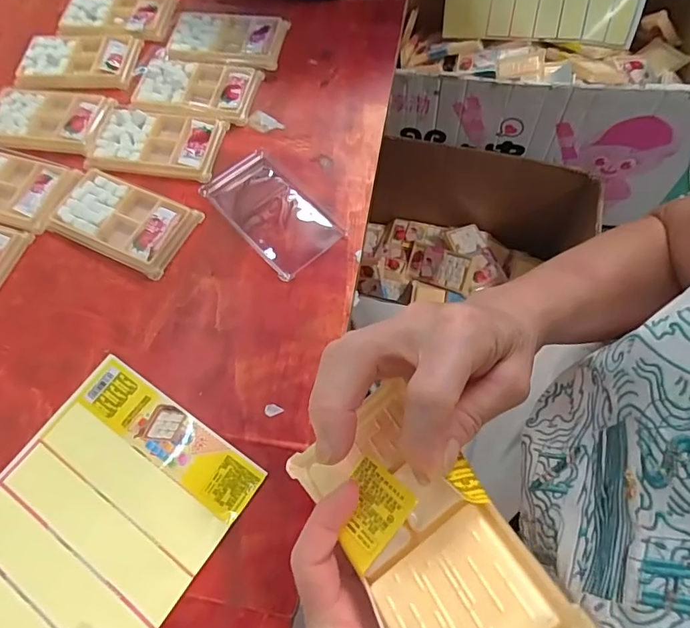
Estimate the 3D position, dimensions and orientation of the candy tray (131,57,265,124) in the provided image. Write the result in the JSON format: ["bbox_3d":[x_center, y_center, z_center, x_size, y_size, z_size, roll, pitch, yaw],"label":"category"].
[{"bbox_3d":[-0.164,-0.253,0.533,0.130,0.017,0.084,9,66,7],"label":"candy tray"}]

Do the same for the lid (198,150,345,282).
[{"bbox_3d":[-0.072,-0.097,0.464,0.076,0.017,0.138,-38,69,-14],"label":"lid"}]

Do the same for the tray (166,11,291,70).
[{"bbox_3d":[-0.138,-0.322,0.566,0.132,0.015,0.078,8,65,6],"label":"tray"}]

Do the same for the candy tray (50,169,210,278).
[{"bbox_3d":[-0.217,-0.092,0.466,0.135,0.012,0.076,24,68,13],"label":"candy tray"}]

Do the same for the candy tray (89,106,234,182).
[{"bbox_3d":[-0.196,-0.181,0.503,0.129,0.010,0.081,12,66,8],"label":"candy tray"}]

